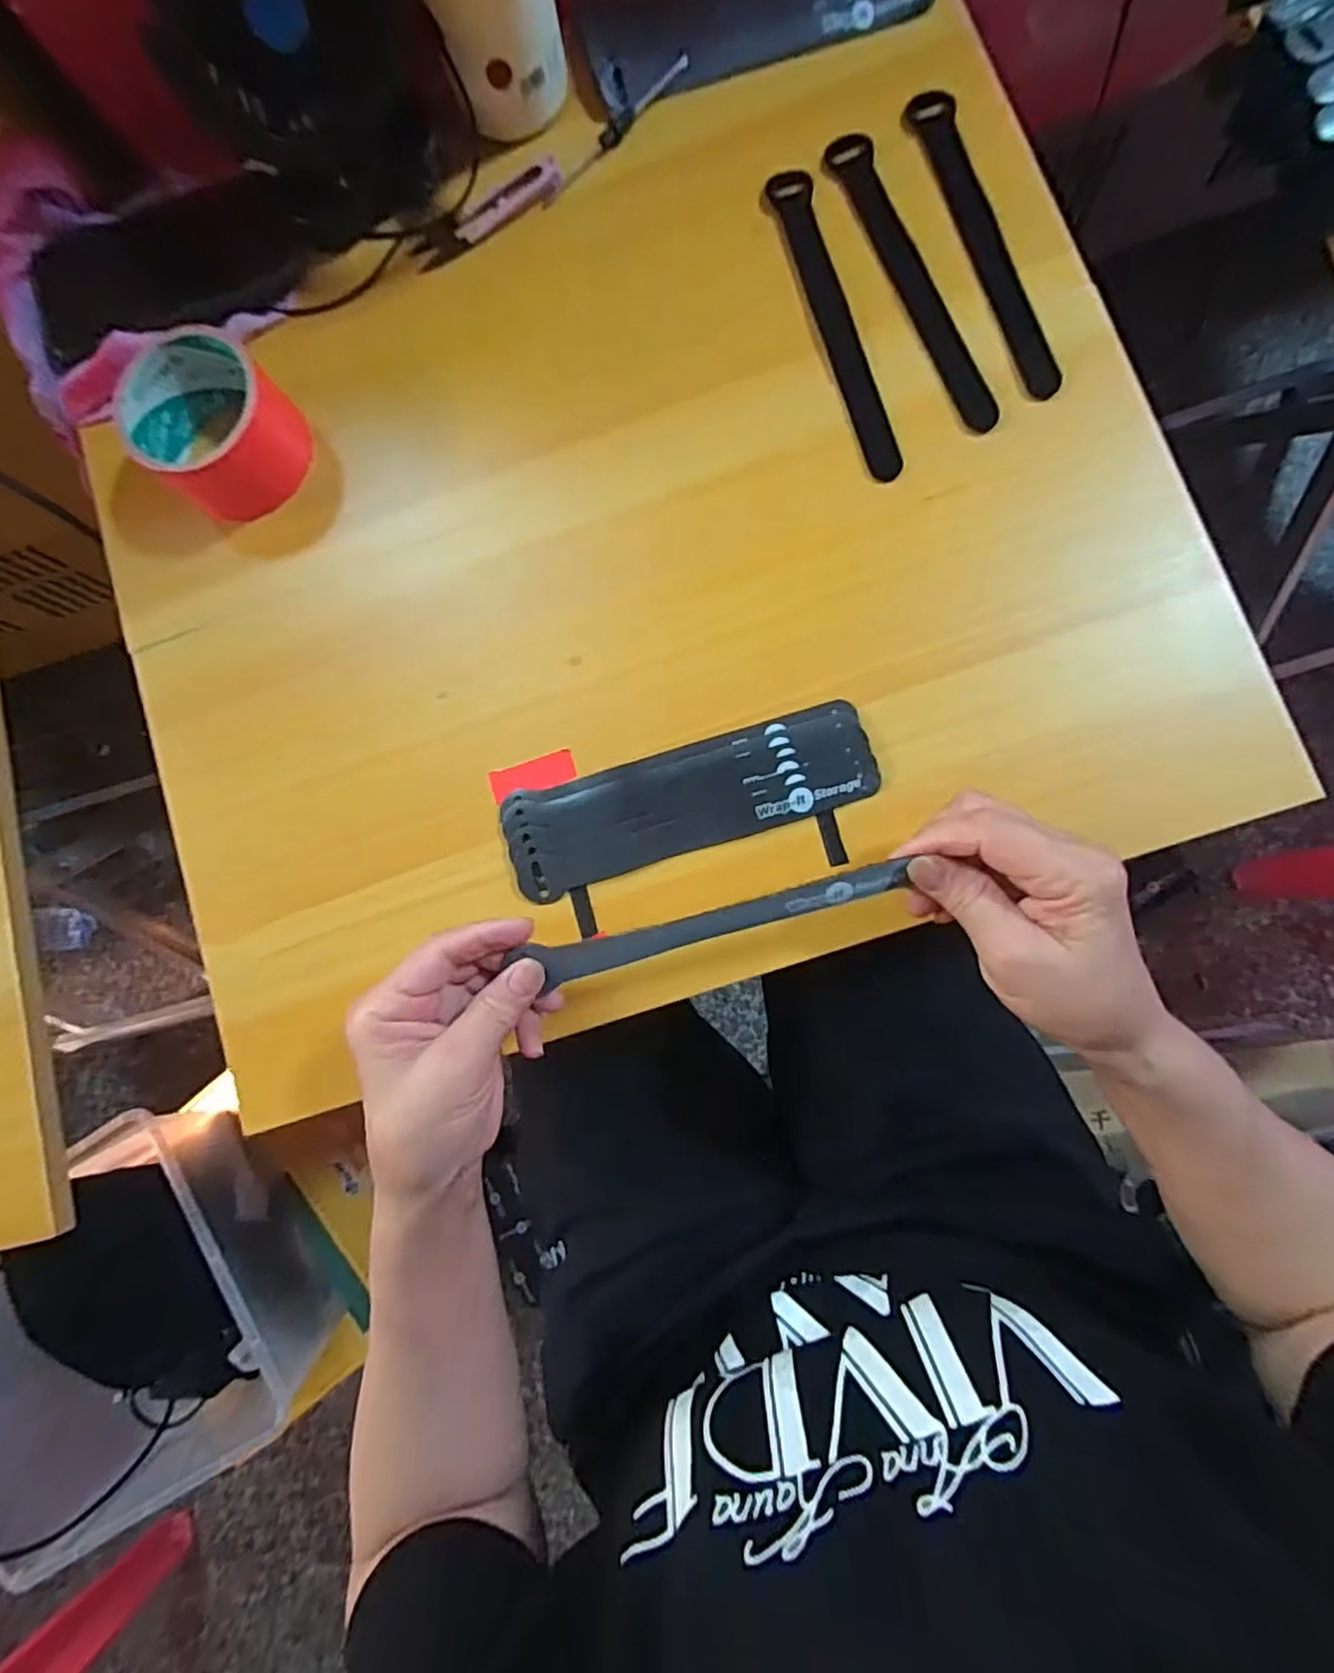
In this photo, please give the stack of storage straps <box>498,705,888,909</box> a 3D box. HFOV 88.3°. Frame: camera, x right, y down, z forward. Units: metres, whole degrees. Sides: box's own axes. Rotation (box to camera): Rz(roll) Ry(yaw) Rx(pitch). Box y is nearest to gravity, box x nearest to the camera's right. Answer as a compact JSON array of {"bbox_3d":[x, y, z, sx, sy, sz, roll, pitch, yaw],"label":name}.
[{"bbox_3d":[0.010,-0.020,0.370,0.198,0.008,0.057,-16,83,6],"label":"stack of storage straps"}]

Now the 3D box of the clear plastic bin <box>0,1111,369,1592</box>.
[{"bbox_3d":[-0.499,0.449,0.647,0.309,0.134,0.301,-33,82,3],"label":"clear plastic bin"}]

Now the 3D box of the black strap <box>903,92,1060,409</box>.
[{"bbox_3d":[0.176,-0.328,0.380,0.024,0.008,0.194,-17,83,6],"label":"black strap"}]

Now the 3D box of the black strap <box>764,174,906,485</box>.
[{"bbox_3d":[0.094,-0.288,0.386,0.023,0.005,0.196,-15,84,6],"label":"black strap"}]

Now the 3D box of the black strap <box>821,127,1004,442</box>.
[{"bbox_3d":[0.137,-0.309,0.382,0.022,0.006,0.193,-22,81,10],"label":"black strap"}]

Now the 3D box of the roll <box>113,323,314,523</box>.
[{"bbox_3d":[-0.261,-0.235,0.394,0.093,0.049,0.085,37,91,9],"label":"roll"}]

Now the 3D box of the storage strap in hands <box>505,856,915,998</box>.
[{"bbox_3d":[0.018,0.039,0.312,0.178,0.007,0.016,-15,84,5],"label":"storage strap in hands"}]

